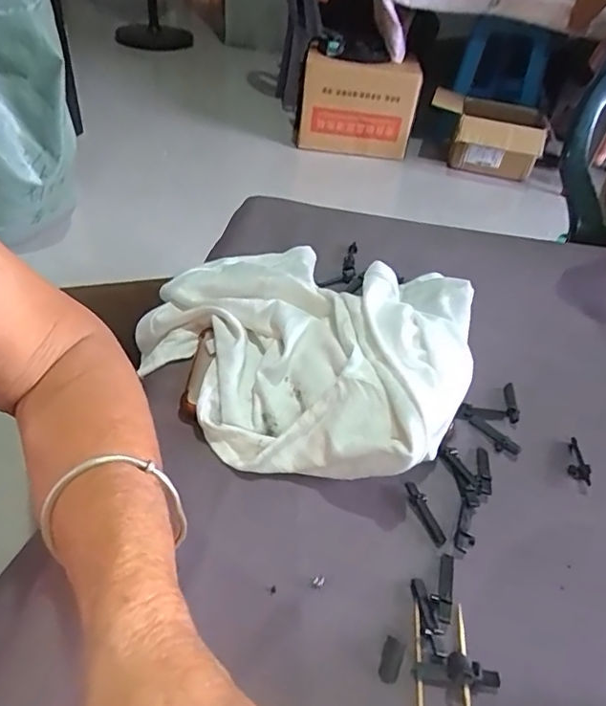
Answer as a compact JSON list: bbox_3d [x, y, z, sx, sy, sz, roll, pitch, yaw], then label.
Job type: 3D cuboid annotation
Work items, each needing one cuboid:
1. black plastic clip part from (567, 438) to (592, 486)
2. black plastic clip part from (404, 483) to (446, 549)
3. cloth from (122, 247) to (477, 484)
[{"bbox_3d":[0.163,0.063,0.313,0.011,0.008,0.031,15,43,12],"label":"black plastic clip part"},{"bbox_3d":[0.065,0.085,0.283,0.010,0.004,0.036,-10,45,-17],"label":"black plastic clip part"},{"bbox_3d":[-0.007,-0.020,0.355,0.230,0.054,0.199,21,44,15],"label":"cloth"}]

